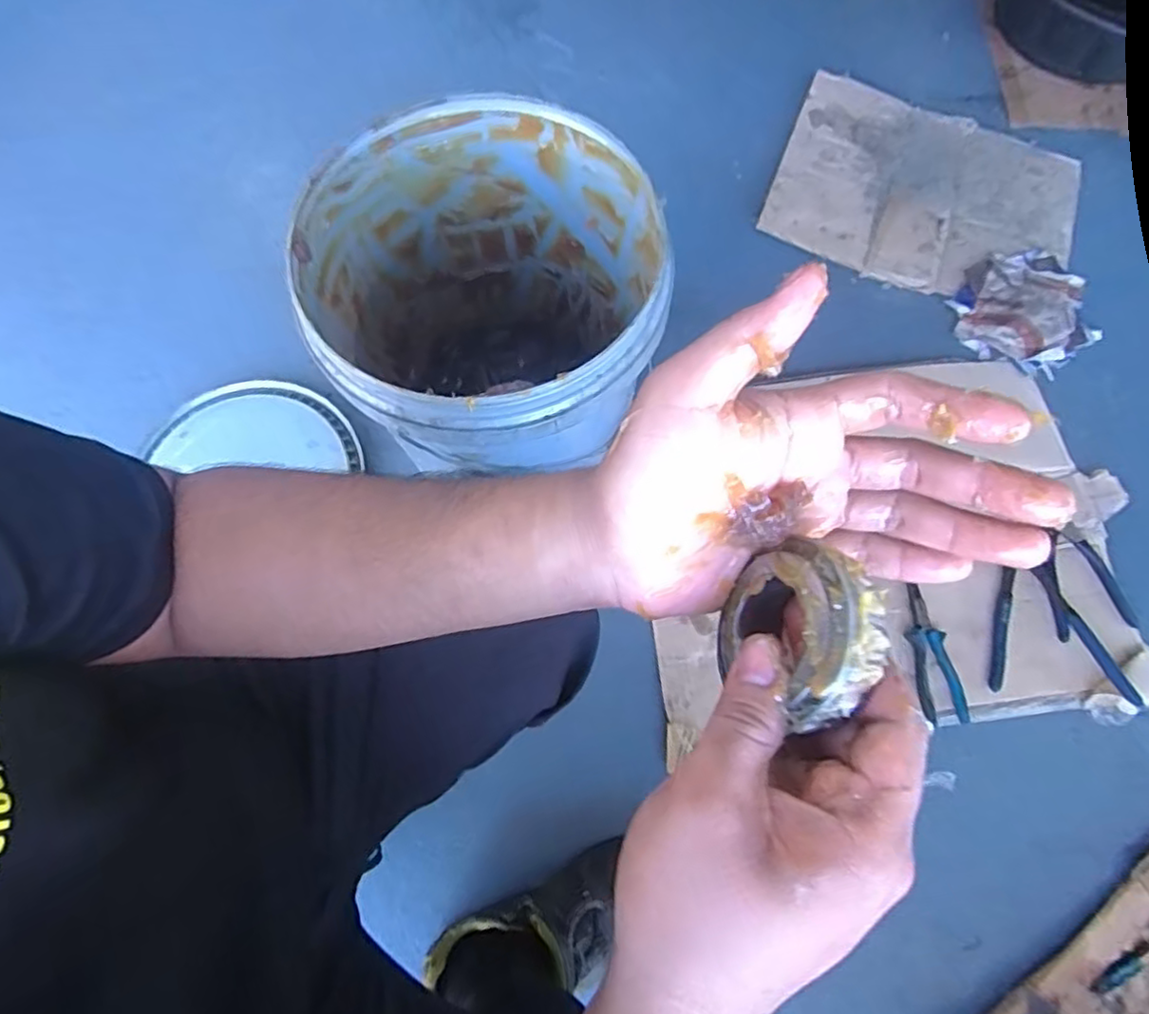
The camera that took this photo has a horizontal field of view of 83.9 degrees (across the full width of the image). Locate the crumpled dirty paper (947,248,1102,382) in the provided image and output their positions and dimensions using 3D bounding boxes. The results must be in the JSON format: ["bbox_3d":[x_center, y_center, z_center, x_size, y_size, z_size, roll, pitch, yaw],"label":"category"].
[{"bbox_3d":[0.657,-0.288,0.930,0.194,0.021,0.184,-38,75,-11],"label":"crumpled dirty paper"}]

